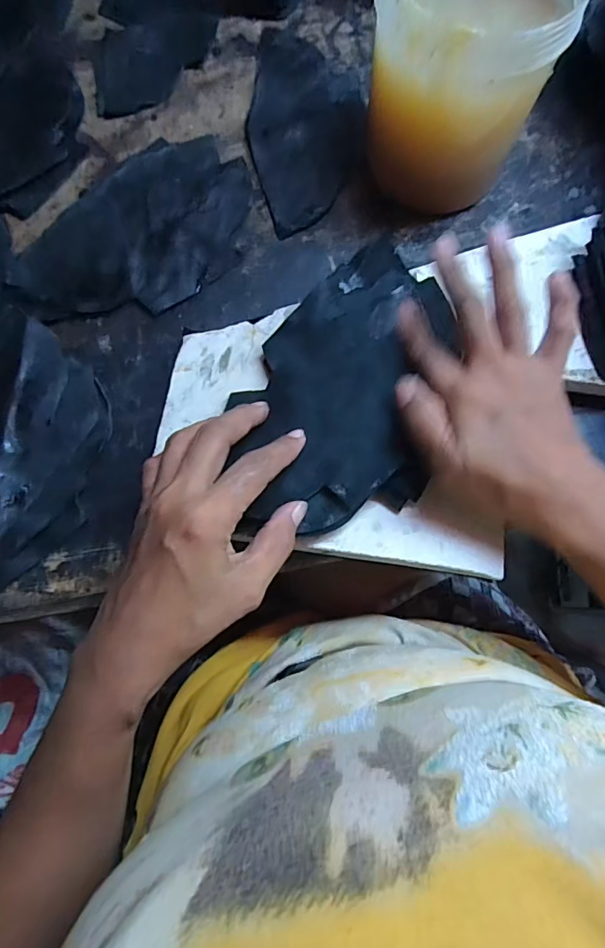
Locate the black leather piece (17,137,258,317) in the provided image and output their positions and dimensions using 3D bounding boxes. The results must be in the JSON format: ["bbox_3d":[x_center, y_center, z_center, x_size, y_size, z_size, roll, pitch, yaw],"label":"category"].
[{"bbox_3d":[-0.121,-0.183,0.366,0.124,0.008,0.191,44,77,10],"label":"black leather piece"}]

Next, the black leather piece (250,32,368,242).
[{"bbox_3d":[0.005,-0.285,0.393,0.092,0.007,0.201,4,76,1],"label":"black leather piece"}]

